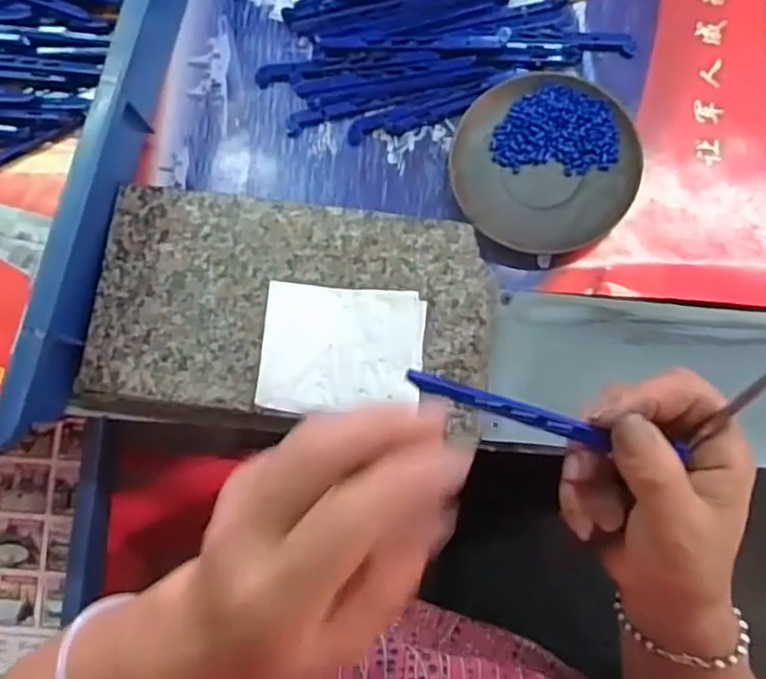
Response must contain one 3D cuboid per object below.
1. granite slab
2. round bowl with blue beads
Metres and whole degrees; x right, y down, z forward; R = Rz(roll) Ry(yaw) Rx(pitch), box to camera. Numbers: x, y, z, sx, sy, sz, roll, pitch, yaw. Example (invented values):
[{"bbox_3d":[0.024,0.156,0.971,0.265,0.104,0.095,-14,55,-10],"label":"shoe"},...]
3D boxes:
[{"bbox_3d":[-0.056,-0.017,0.411,0.242,0.023,0.132,7,82,6],"label":"granite slab"},{"bbox_3d":[0.102,-0.110,0.417,0.110,0.016,0.112,-1,81,4],"label":"round bowl with blue beads"}]

